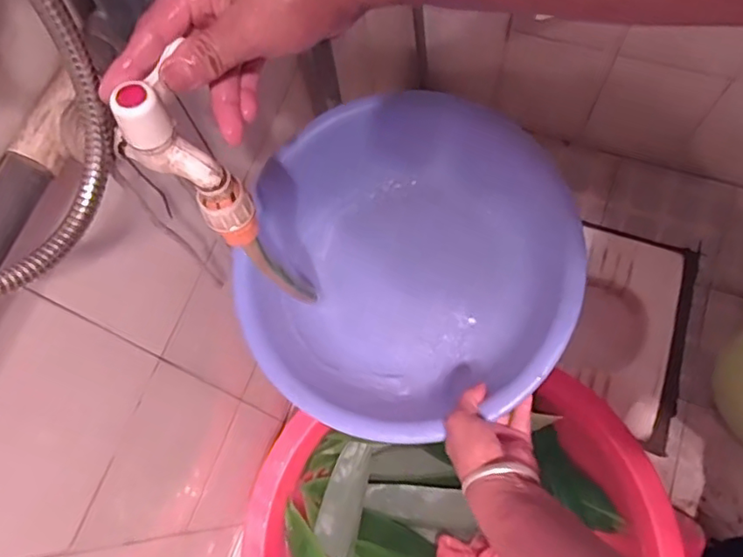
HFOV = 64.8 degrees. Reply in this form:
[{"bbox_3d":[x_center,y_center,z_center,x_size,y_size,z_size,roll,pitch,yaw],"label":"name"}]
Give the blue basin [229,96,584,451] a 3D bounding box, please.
[{"bbox_3d":[0.026,0.005,0.621,0.328,0.130,0.306,-1,71,2],"label":"blue basin"}]

